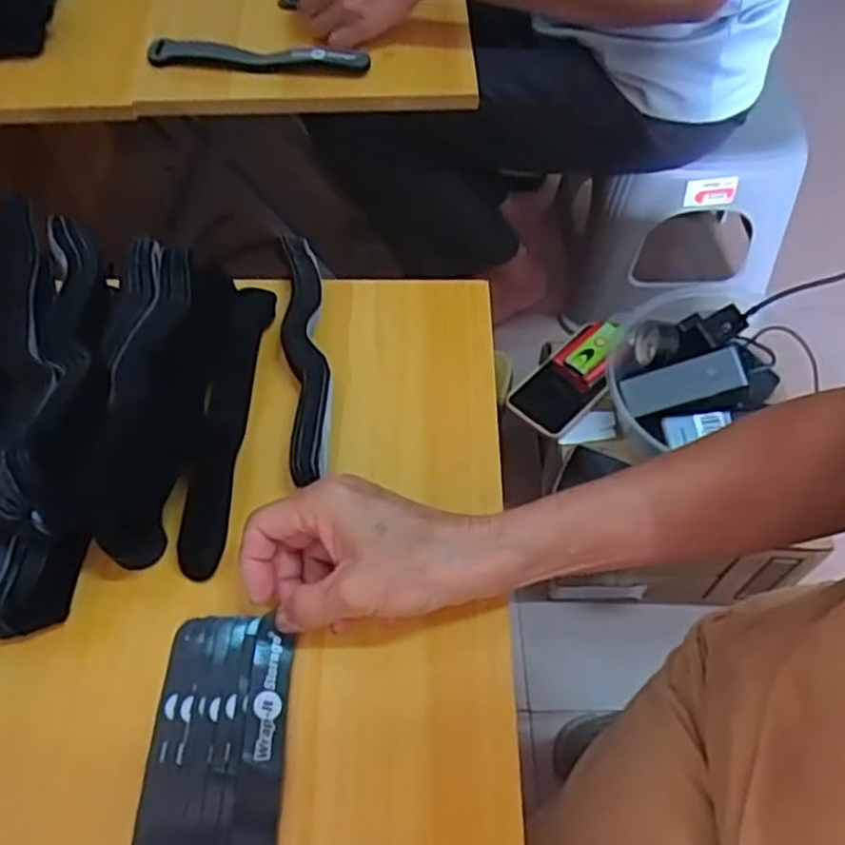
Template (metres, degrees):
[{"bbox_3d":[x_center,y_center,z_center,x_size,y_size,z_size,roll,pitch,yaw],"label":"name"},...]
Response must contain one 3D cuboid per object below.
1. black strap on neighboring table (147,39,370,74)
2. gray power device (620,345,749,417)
[{"bbox_3d":[-0.145,-0.329,0.643,0.194,0.021,0.025,3,57,2],"label":"black strap on neighboring table"},{"bbox_3d":[0.273,-0.044,0.754,0.121,0.017,0.046,-17,55,17],"label":"gray power device"}]

